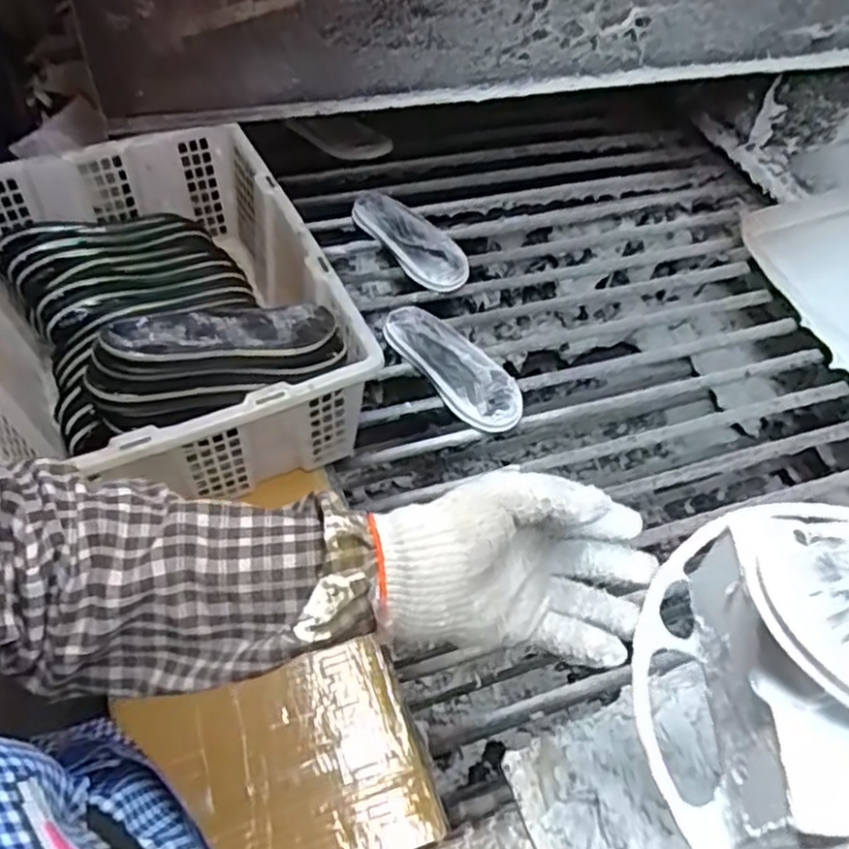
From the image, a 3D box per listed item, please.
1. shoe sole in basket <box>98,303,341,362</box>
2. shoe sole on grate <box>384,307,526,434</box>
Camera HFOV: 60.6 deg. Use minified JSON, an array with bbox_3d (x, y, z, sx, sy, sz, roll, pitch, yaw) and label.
[{"bbox_3d":[-0.176,-0.085,0.679,0.226,0.017,0.081,-14,51,-42],"label":"shoe sole in basket"},{"bbox_3d":[0.040,-0.083,0.963,0.100,0.029,0.241,-30,60,-24],"label":"shoe sole on grate"}]

